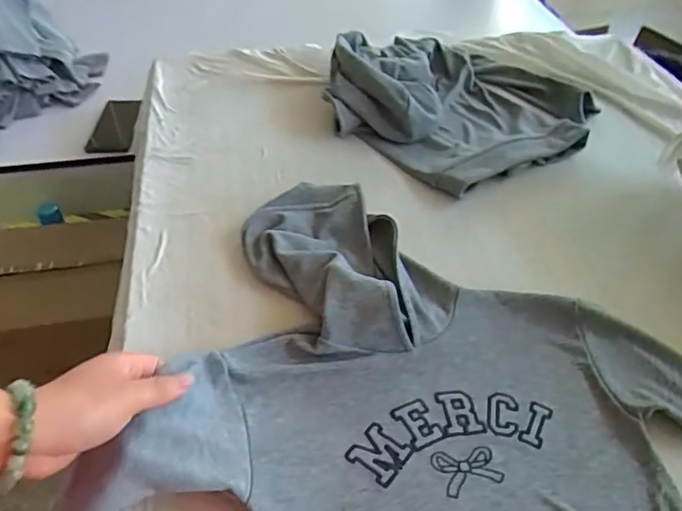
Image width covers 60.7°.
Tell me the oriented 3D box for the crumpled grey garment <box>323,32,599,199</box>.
[{"bbox_3d":[0.184,-0.264,0.941,0.392,0.078,0.386,-22,48,-23],"label":"crumpled grey garment"}]

